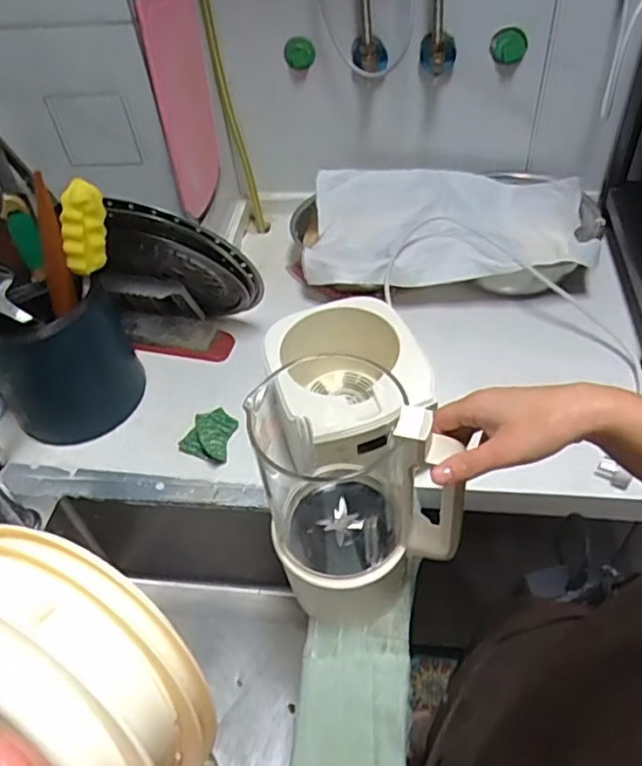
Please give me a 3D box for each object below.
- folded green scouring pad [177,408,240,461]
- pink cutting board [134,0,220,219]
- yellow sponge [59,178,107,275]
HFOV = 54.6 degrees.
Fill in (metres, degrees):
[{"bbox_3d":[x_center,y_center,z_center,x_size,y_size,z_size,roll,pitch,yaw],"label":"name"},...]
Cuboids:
[{"bbox_3d":[-0.145,0.062,0.830,0.065,0.025,0.077,13,51,17],"label":"folded green scouring pad"},{"bbox_3d":[-0.186,-0.420,0.864,0.018,0.315,0.219,1,46,8],"label":"pink cutting board"},{"bbox_3d":[-0.268,-0.175,0.705,0.030,0.104,0.046,30,37,29],"label":"yellow sponge"}]

